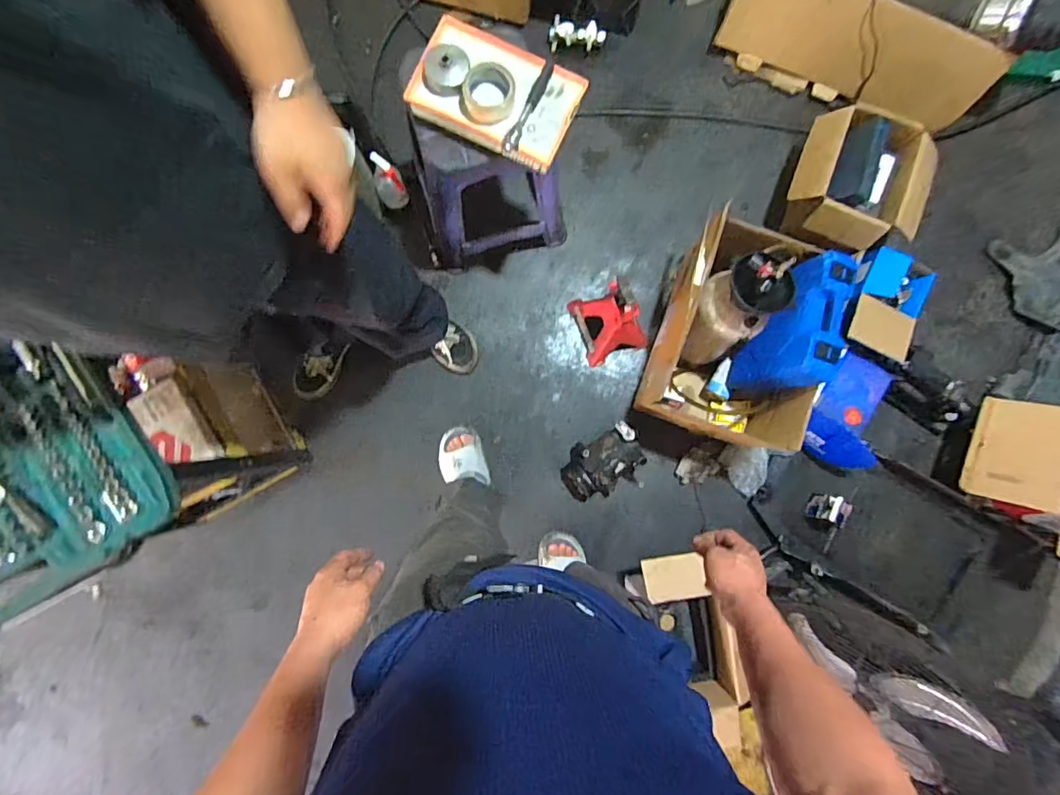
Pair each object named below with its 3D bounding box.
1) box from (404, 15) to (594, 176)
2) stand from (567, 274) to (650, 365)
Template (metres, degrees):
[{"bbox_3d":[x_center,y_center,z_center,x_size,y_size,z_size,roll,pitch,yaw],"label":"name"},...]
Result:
[{"bbox_3d":[-0.068,-0.594,1.006,0.317,0.065,0.212,26,86,1],"label":"box"},{"bbox_3d":[0.226,-0.226,1.352,0.180,0.307,0.200,-21,87,-3],"label":"stand"}]

